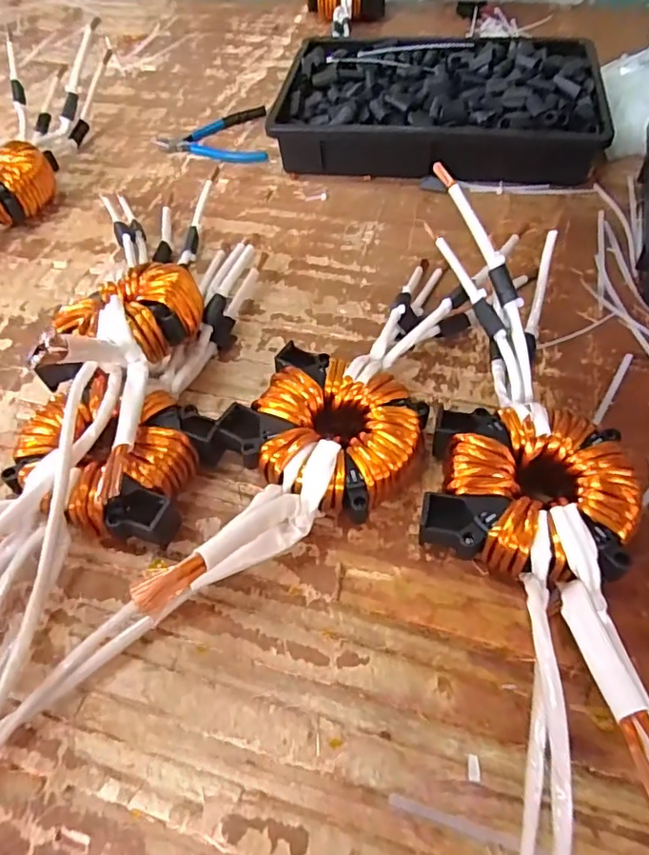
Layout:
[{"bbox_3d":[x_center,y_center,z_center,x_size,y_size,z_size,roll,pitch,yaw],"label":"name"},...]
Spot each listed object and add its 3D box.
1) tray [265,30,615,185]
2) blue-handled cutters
[{"bbox_3d":[0.144,-0.399,0.674,0.372,0.077,0.249,9,56,10],"label":"tray"},{"bbox_3d":[-0.150,-0.388,0.723,0.145,0.011,0.124,-6,54,0],"label":"blue-handled cutters"}]

